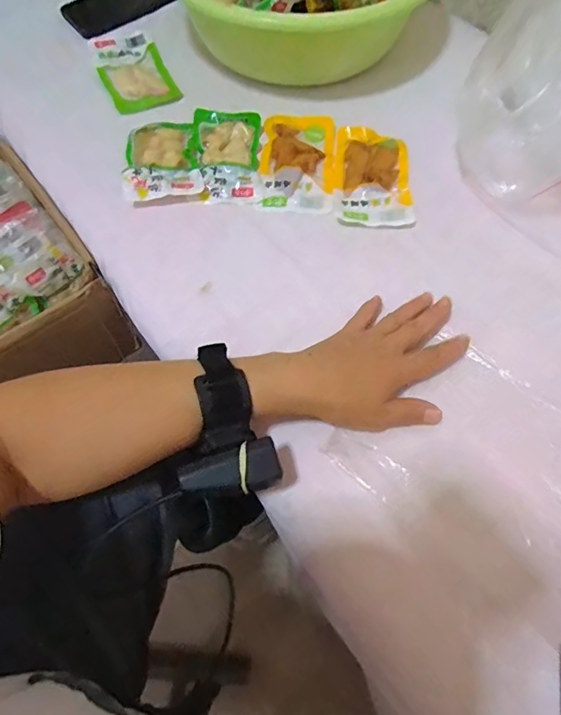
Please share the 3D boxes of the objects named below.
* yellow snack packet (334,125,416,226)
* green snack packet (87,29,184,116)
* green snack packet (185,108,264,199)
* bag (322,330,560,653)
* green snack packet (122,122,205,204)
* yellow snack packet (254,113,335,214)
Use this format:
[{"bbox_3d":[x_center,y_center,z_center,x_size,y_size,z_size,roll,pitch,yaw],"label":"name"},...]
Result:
[{"bbox_3d":[0.099,-0.198,0.499,0.077,0.007,0.138,0,65,2],"label":"yellow snack packet"},{"bbox_3d":[-0.189,-0.368,0.586,0.080,0.024,0.134,-25,67,-9],"label":"green snack packet"},{"bbox_3d":[-0.062,-0.224,0.506,0.078,0.011,0.117,-2,65,1],"label":"green snack packet"},{"bbox_3d":[0.172,0.088,0.355,0.217,0.008,0.159,38,68,16],"label":"bag"},{"bbox_3d":[-0.130,-0.217,0.499,0.077,0.019,0.111,-12,66,-4],"label":"green snack packet"},{"bbox_3d":[0.018,-0.217,0.512,0.079,0.011,0.147,2,66,3],"label":"yellow snack packet"}]

